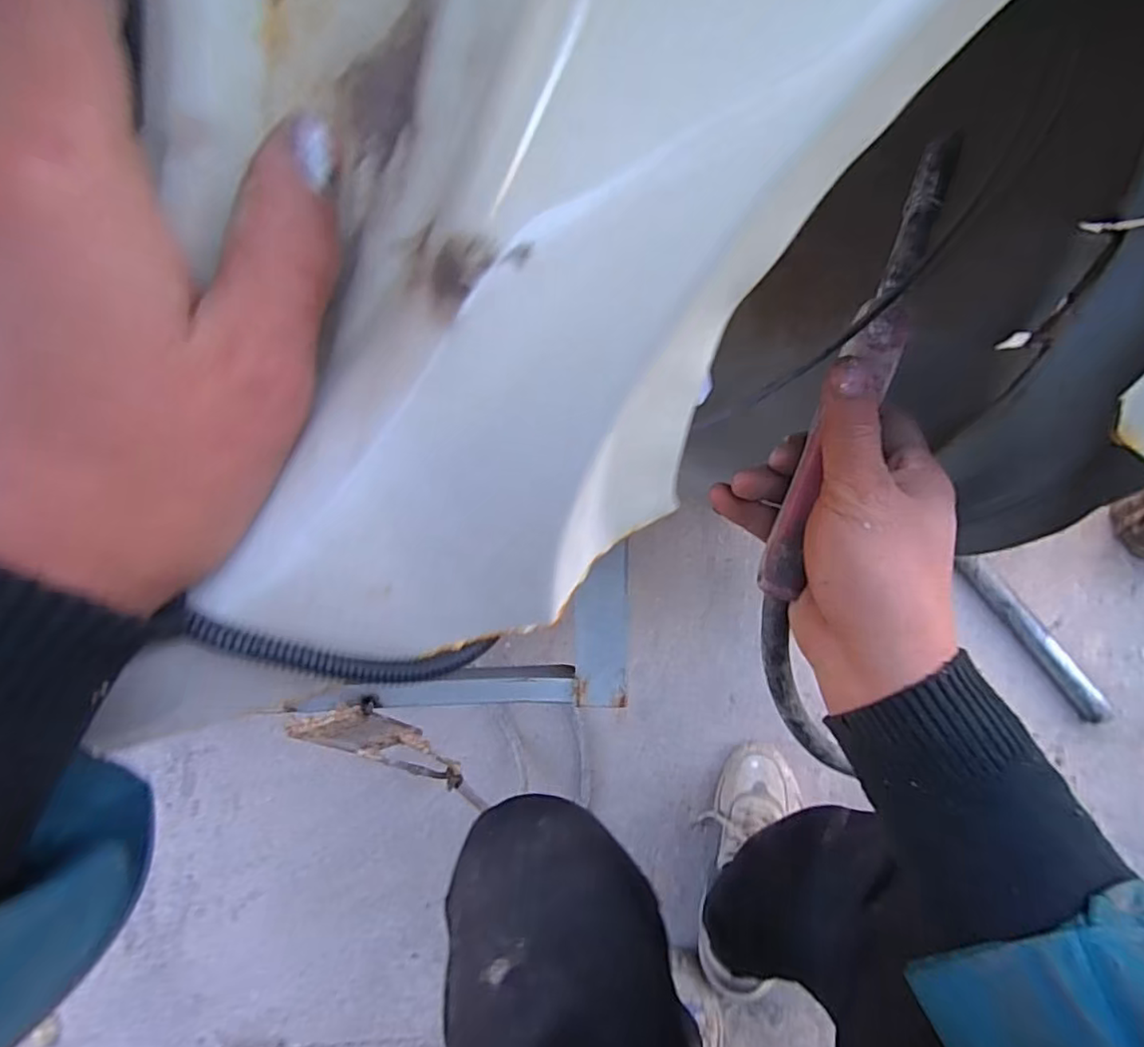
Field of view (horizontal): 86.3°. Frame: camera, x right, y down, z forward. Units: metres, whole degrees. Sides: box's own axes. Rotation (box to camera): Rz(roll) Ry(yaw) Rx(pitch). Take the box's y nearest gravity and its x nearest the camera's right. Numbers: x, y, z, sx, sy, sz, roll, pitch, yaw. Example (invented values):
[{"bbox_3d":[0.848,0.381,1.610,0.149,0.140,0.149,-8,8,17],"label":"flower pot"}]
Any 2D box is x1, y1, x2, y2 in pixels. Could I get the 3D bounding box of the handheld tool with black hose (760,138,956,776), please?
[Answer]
[{"bbox_3d":[0.149,-0.086,0.311,0.025,0.046,0.259,22,91,7],"label":"handheld tool with black hose"}]

